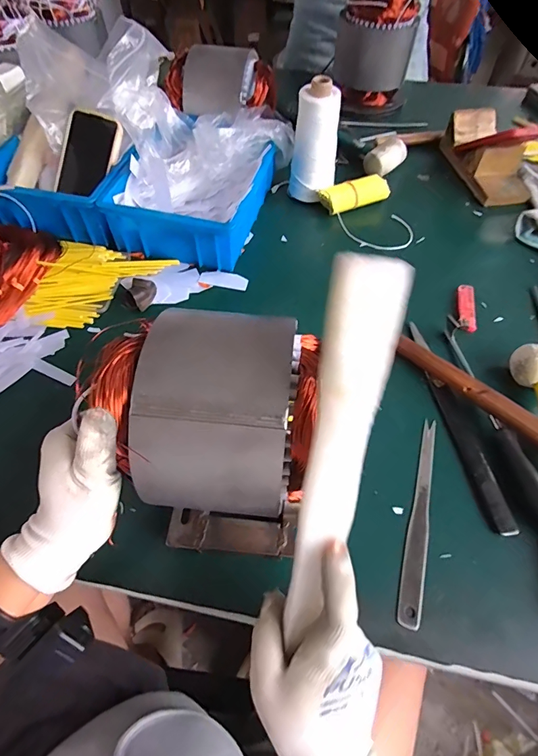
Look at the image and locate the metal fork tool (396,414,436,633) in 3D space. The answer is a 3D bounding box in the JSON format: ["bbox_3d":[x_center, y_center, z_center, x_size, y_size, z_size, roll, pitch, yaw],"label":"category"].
[{"bbox_3d":[0.152,0.134,0.398,0.021,0.004,0.204,15,59,10],"label":"metal fork tool"}]

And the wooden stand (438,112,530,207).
[{"bbox_3d":[0.390,-0.401,0.711,0.096,0.053,0.206,-6,58,-3],"label":"wooden stand"}]

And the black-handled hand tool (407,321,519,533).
[{"bbox_3d":[0.209,0.041,0.451,0.024,0.012,0.261,-7,58,-4],"label":"black-handled hand tool"}]

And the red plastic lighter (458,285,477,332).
[{"bbox_3d":[0.273,-0.099,0.549,0.022,0.012,0.081,9,58,7],"label":"red plastic lighter"}]

